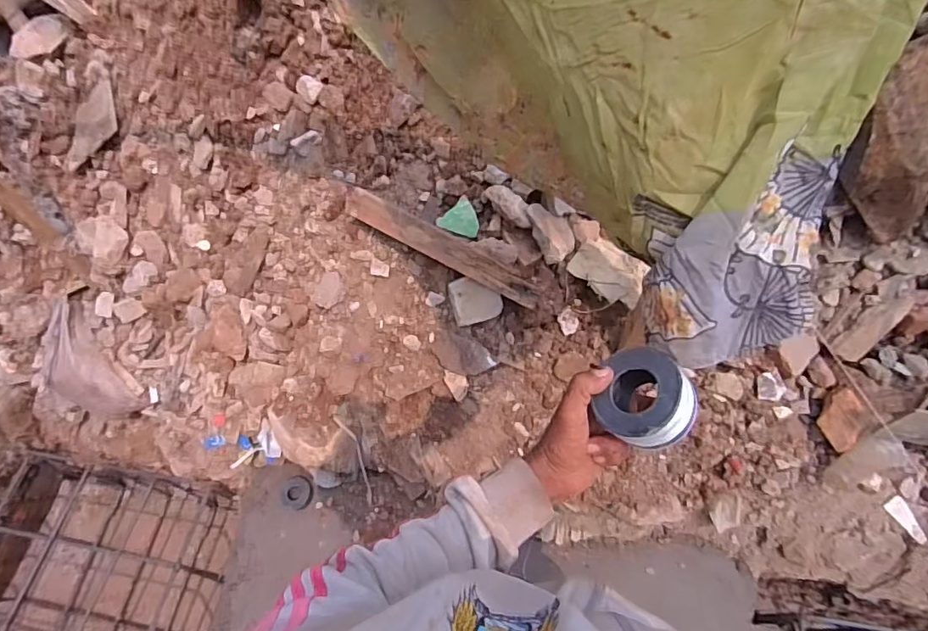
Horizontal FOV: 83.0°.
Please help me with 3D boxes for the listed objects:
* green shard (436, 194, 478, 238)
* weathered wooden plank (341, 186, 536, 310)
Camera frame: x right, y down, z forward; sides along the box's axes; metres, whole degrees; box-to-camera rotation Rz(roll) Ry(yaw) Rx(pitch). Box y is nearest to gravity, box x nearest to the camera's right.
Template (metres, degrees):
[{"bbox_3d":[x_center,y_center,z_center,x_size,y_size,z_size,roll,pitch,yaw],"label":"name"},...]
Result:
[{"bbox_3d":[-0.004,-0.226,1.275,0.091,0.010,0.092,-42,87,8],"label":"green shard"},{"bbox_3d":[-0.048,-0.160,1.217,0.507,0.055,0.070,28,64,5],"label":"weathered wooden plank"}]

